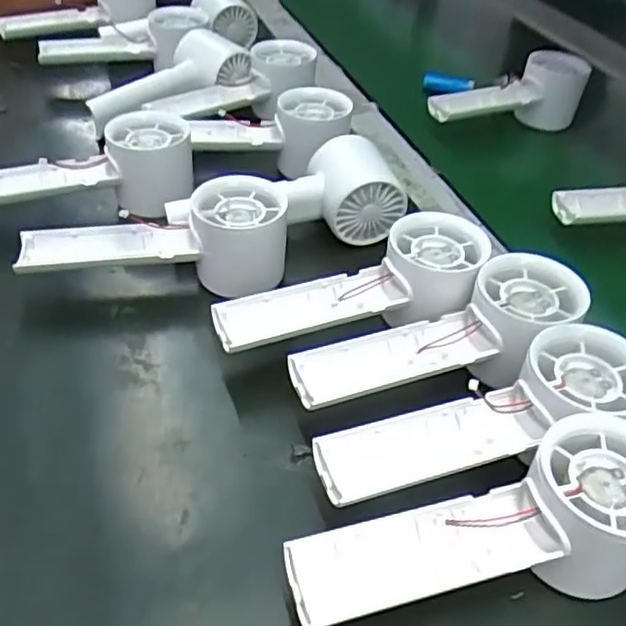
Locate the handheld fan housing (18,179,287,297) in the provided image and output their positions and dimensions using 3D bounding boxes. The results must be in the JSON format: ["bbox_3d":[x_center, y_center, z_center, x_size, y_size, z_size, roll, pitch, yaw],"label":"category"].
[{"bbox_3d":[-0.097,-0.041,0.401,0.157,0.067,0.060,-1,42,-9],"label":"handheld fan housing"}]

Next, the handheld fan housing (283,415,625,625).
[{"bbox_3d":[0.068,0.090,0.263,0.156,0.055,0.052,-6,42,-14],"label":"handheld fan housing"}]

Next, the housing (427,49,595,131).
[{"bbox_3d":[0.176,-0.202,0.603,0.155,0.063,0.052,-8,43,-16],"label":"housing"}]

